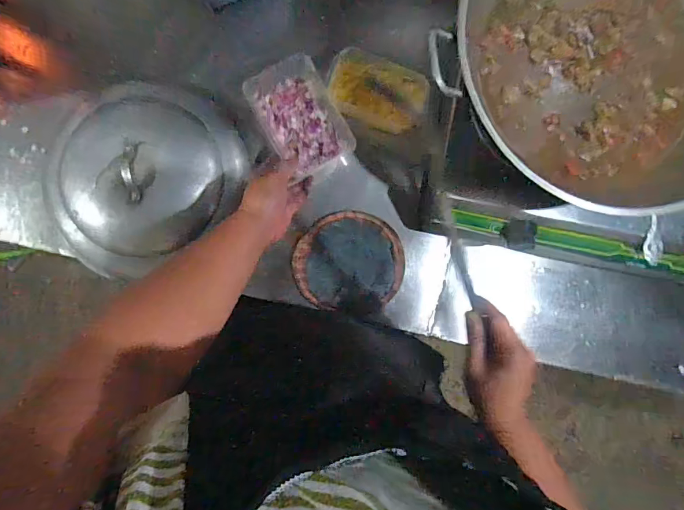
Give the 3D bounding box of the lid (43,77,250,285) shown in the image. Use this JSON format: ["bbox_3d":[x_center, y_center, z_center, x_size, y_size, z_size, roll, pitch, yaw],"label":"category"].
[{"bbox_3d":[-0.321,-0.139,0.645,0.304,0.075,0.284,0,90,-4],"label":"lid"}]

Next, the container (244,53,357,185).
[{"bbox_3d":[-0.068,-0.223,0.649,0.117,0.052,0.172,-32,92,-3],"label":"container"}]

